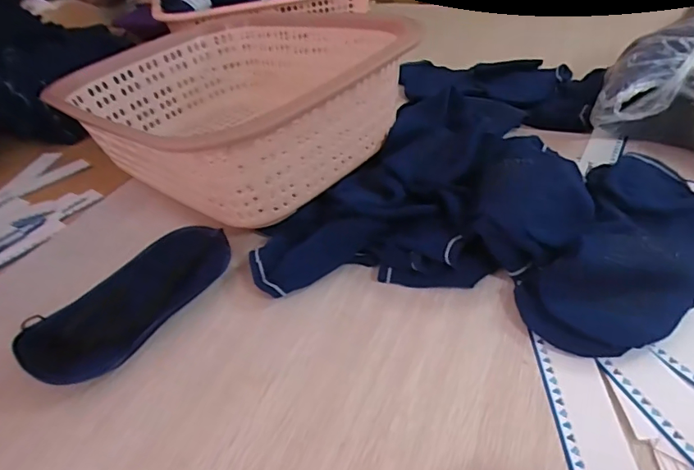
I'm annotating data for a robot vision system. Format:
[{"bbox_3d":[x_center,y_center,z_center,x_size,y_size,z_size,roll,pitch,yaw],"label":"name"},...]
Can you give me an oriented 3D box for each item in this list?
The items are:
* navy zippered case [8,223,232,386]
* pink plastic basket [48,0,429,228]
[{"bbox_3d":[-0.177,0.047,0.408,0.092,0.033,0.172,19,45,30],"label":"navy zippered case"},{"bbox_3d":[-0.128,-0.144,0.561,0.387,0.140,0.279,25,48,35],"label":"pink plastic basket"}]

